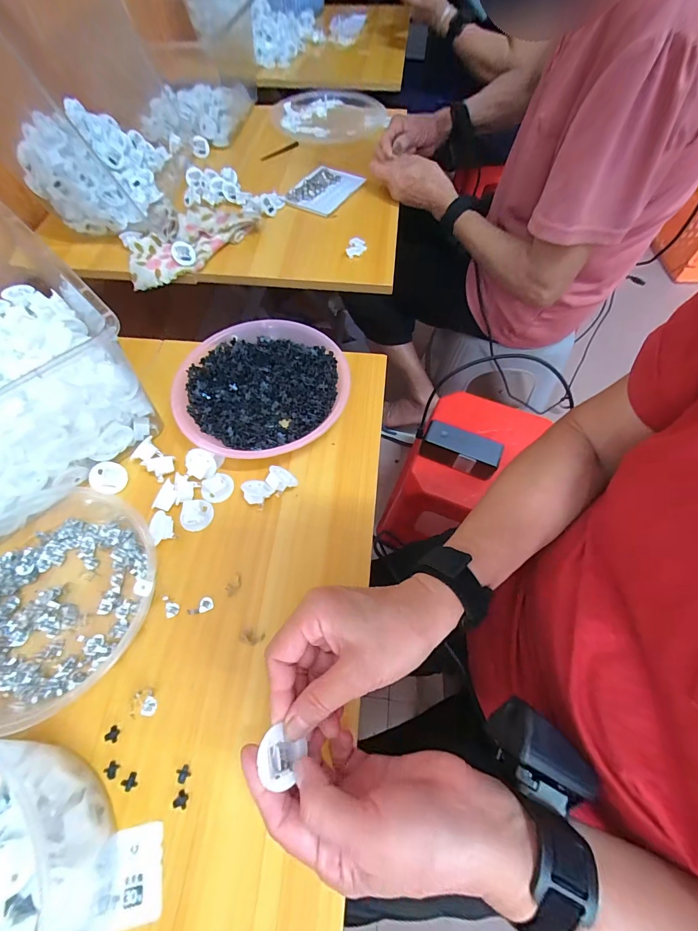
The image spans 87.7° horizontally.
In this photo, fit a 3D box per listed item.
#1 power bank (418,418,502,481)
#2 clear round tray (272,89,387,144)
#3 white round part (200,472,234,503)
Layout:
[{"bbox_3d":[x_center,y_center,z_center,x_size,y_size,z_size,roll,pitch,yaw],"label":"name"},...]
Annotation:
[{"bbox_3d":[0.196,-0.026,0.645,0.128,0.060,0.053,25,65,12],"label":"power bank"},{"bbox_3d":[-0.042,-0.739,0.765,0.229,0.023,0.193,-10,63,-5],"label":"clear round tray"},{"bbox_3d":[-0.137,0.022,0.377,0.029,0.011,0.033,41,70,19],"label":"white round part"}]

